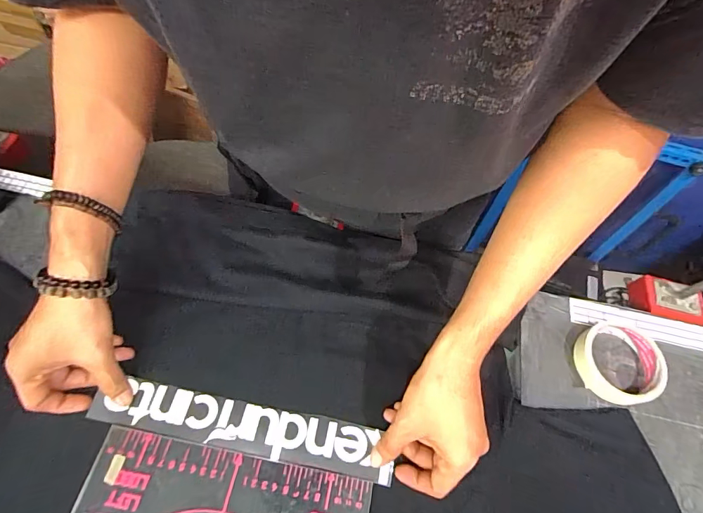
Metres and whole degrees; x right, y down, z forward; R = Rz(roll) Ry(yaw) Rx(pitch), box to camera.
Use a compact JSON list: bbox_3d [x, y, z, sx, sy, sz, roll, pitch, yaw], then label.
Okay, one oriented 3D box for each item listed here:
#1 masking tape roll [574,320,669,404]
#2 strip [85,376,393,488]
[{"bbox_3d":[0.301,0.119,0.444,0.087,0.025,0.085,1,63,-3],"label":"masking tape roll"},{"bbox_3d":[-0.106,0.170,0.391,0.292,0.006,0.049,11,60,2],"label":"strip"}]

